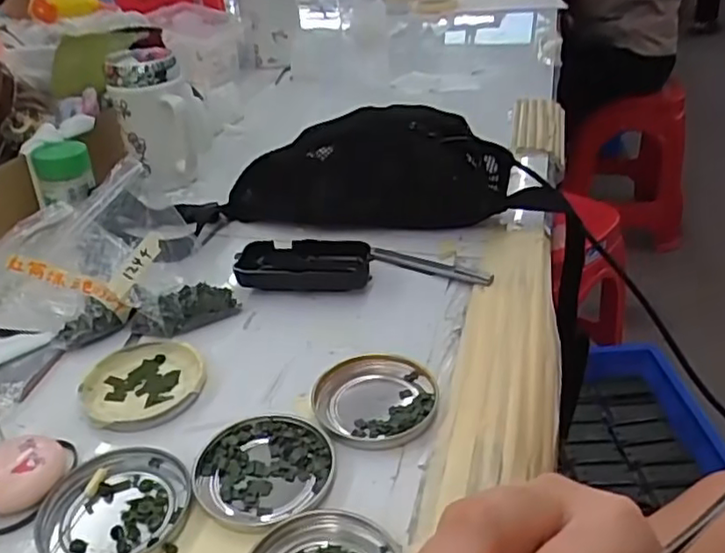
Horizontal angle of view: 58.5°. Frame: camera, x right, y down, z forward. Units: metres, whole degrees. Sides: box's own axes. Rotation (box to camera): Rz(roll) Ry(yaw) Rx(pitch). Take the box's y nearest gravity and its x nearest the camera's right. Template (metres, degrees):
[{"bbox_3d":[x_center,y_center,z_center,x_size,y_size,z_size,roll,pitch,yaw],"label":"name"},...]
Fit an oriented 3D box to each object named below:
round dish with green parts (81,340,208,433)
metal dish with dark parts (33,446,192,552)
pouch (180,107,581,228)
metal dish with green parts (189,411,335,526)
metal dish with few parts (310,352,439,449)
[{"bbox_3d":[-0.149,0.073,0.441,0.078,0.012,0.080,-5,31,3],"label":"round dish with green parts"},{"bbox_3d":[-0.135,0.126,0.354,0.078,0.010,0.074,-2,32,2],"label":"metal dish with dark parts"},{"bbox_3d":[0.003,-0.104,0.633,0.350,0.105,0.063,1,32,6],"label":"pouch"},{"bbox_3d":[-0.057,0.110,0.375,0.077,0.008,0.073,-2,32,1],"label":"metal dish with green parts"},{"bbox_3d":[0.007,0.078,0.418,0.079,0.010,0.081,-2,32,2],"label":"metal dish with few parts"}]

